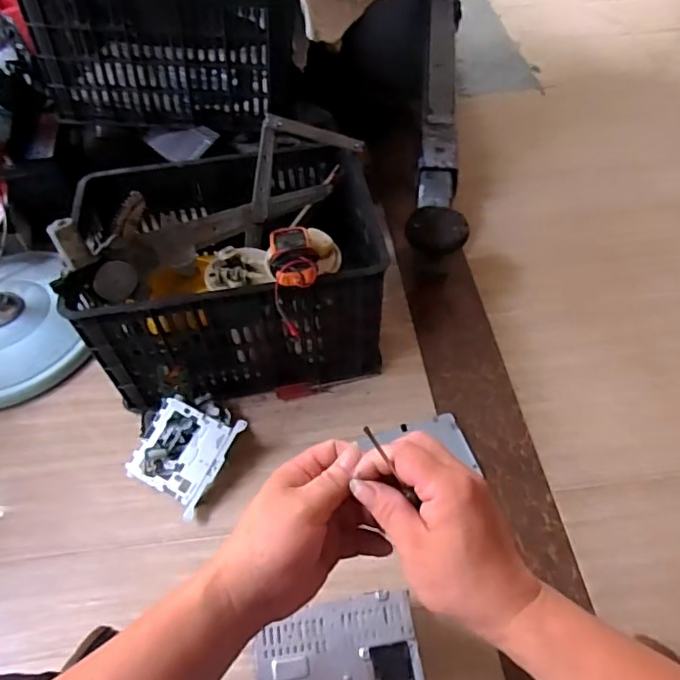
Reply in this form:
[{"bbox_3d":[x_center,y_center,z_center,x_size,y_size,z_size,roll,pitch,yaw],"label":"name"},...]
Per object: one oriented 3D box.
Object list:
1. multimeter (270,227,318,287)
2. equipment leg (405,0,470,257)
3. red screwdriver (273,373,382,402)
[{"bbox_3d":[-0.072,-0.129,0.857,0.070,0.045,0.134,-9,37,-4],"label":"multimeter"},{"bbox_3d":[0.270,-0.631,1.444,0.118,0.121,1.144,6,54,6],"label":"equipment leg"},{"bbox_3d":[-0.022,0.079,1.053,0.193,0.019,0.025,-14,54,-8],"label":"red screwdriver"}]

